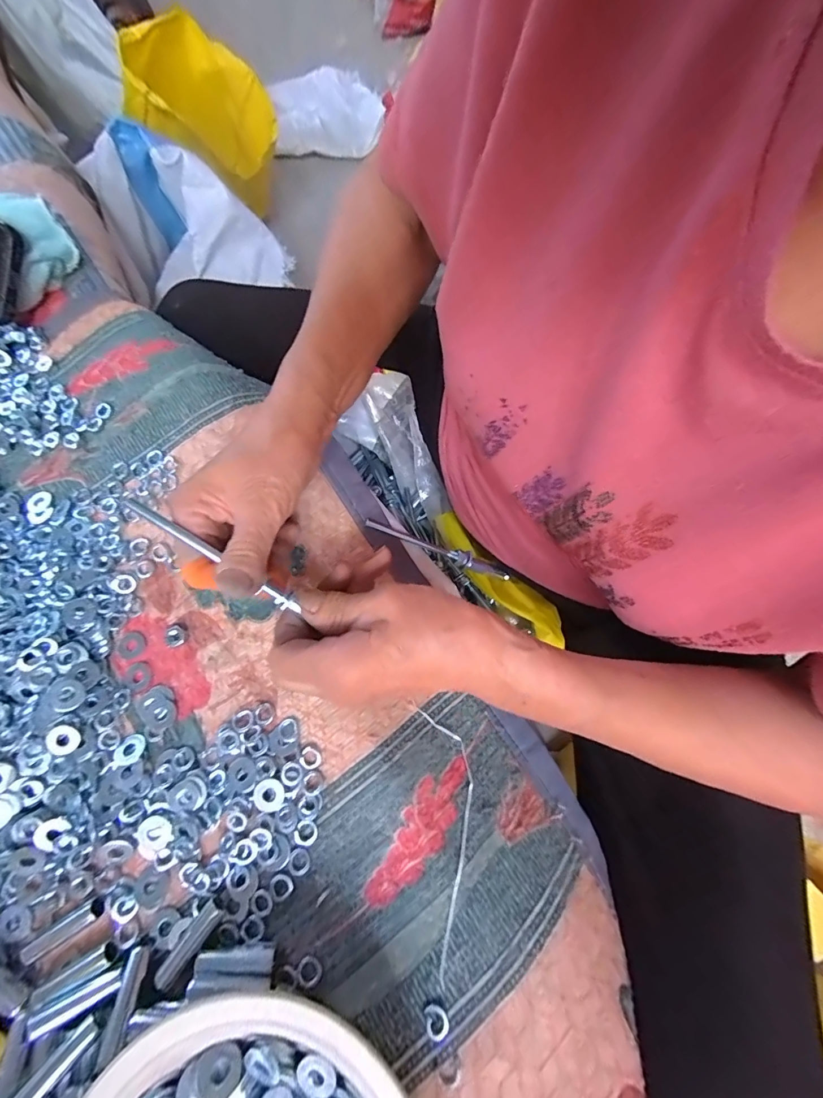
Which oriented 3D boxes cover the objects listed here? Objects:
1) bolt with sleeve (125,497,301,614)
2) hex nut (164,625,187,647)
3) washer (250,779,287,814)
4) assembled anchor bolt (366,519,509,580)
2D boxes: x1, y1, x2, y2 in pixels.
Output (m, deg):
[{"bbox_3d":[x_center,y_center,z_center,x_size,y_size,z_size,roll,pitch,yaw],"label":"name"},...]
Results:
[{"bbox_3d":[-0.109,0.003,0.228,0.101,0.007,0.008,34,73,-7],"label":"bolt with sleeve"},{"bbox_3d":[-0.163,0.060,0.289,0.012,0.008,0.015,-21,72,-8],"label":"hex nut"},{"bbox_3d":[-0.087,0.151,0.254,0.019,0.004,0.018,-32,74,-11],"label":"washer"},{"bbox_3d":[0.025,0.002,0.359,0.139,0.012,0.013,21,70,-21],"label":"assembled anchor bolt"}]

